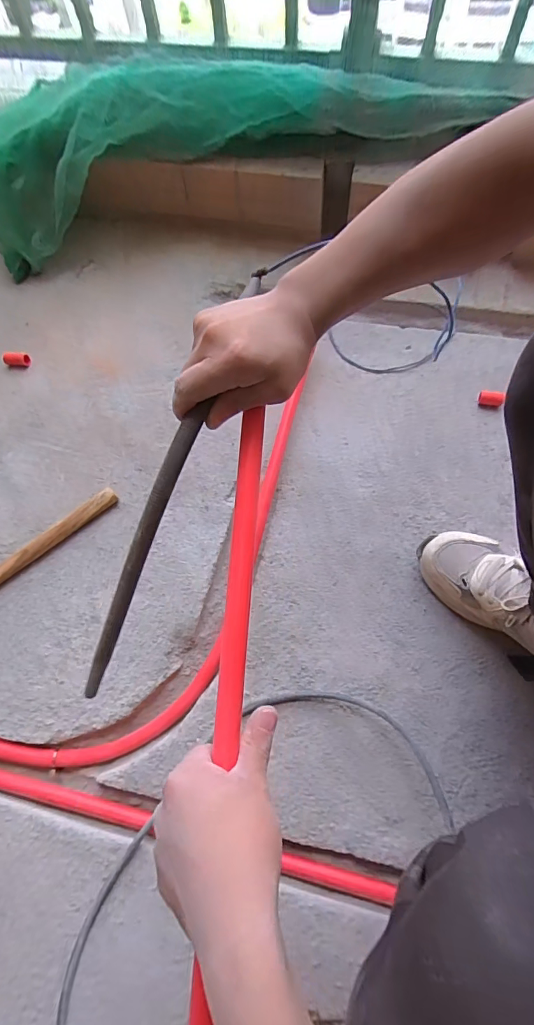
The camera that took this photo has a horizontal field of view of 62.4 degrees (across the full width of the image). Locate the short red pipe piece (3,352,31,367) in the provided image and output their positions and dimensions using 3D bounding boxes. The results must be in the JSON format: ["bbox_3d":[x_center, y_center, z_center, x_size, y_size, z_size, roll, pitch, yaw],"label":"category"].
[{"bbox_3d":[-0.448,-0.274,0.791,0.043,0.020,0.019,3,71,3],"label":"short red pipe piece"}]

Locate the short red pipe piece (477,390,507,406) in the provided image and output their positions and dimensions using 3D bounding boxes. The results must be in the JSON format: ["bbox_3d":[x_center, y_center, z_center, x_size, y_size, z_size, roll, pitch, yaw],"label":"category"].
[{"bbox_3d":[0.366,-0.188,0.716,0.037,0.024,0.026,12,71,6],"label":"short red pipe piece"}]

